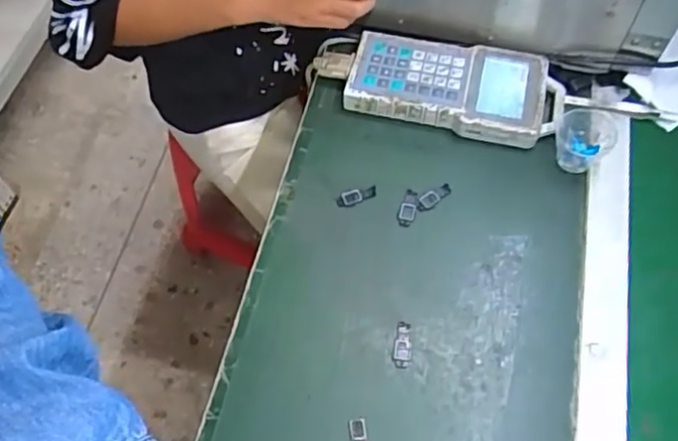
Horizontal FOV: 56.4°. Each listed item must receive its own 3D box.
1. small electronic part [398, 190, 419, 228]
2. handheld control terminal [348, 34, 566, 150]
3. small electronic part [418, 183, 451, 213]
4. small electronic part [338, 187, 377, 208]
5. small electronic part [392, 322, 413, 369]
[{"bbox_3d":[0.068,-0.011,0.621,0.016,0.005,0.039,15,61,10],"label":"small electronic part"},{"bbox_3d":[0.124,-0.142,0.676,0.220,0.033,0.103,12,61,9],"label":"handheld control terminal"},{"bbox_3d":[0.094,-0.023,0.627,0.040,0.004,0.015,-30,63,-14],"label":"small electronic part"},{"bbox_3d":[0.018,-0.024,0.627,0.039,0.004,0.016,-11,60,-4],"label":"small electronic part"},{"bbox_3d":[0.056,0.109,0.554,0.017,0.004,0.040,8,61,7],"label":"small electronic part"}]

